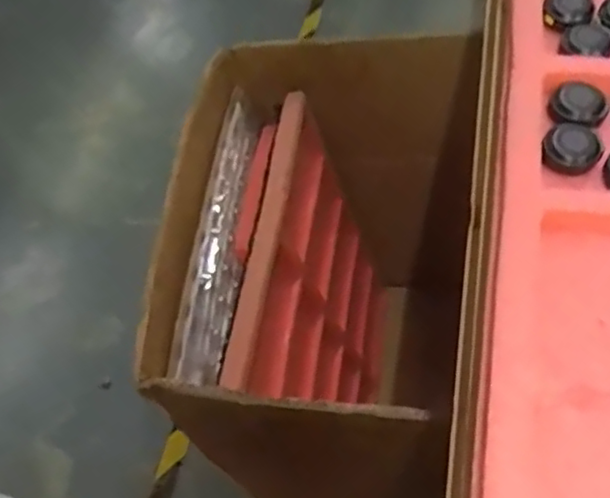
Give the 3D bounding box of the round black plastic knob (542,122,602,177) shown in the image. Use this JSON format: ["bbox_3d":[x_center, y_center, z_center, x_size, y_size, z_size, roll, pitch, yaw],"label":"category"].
[{"bbox_3d":[0.143,-0.053,0.344,0.029,0.006,0.034,30,67,26],"label":"round black plastic knob"}]

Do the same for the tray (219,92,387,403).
[{"bbox_3d":[0.037,0.073,0.869,0.033,0.504,0.324,1,66,21],"label":"tray"}]

